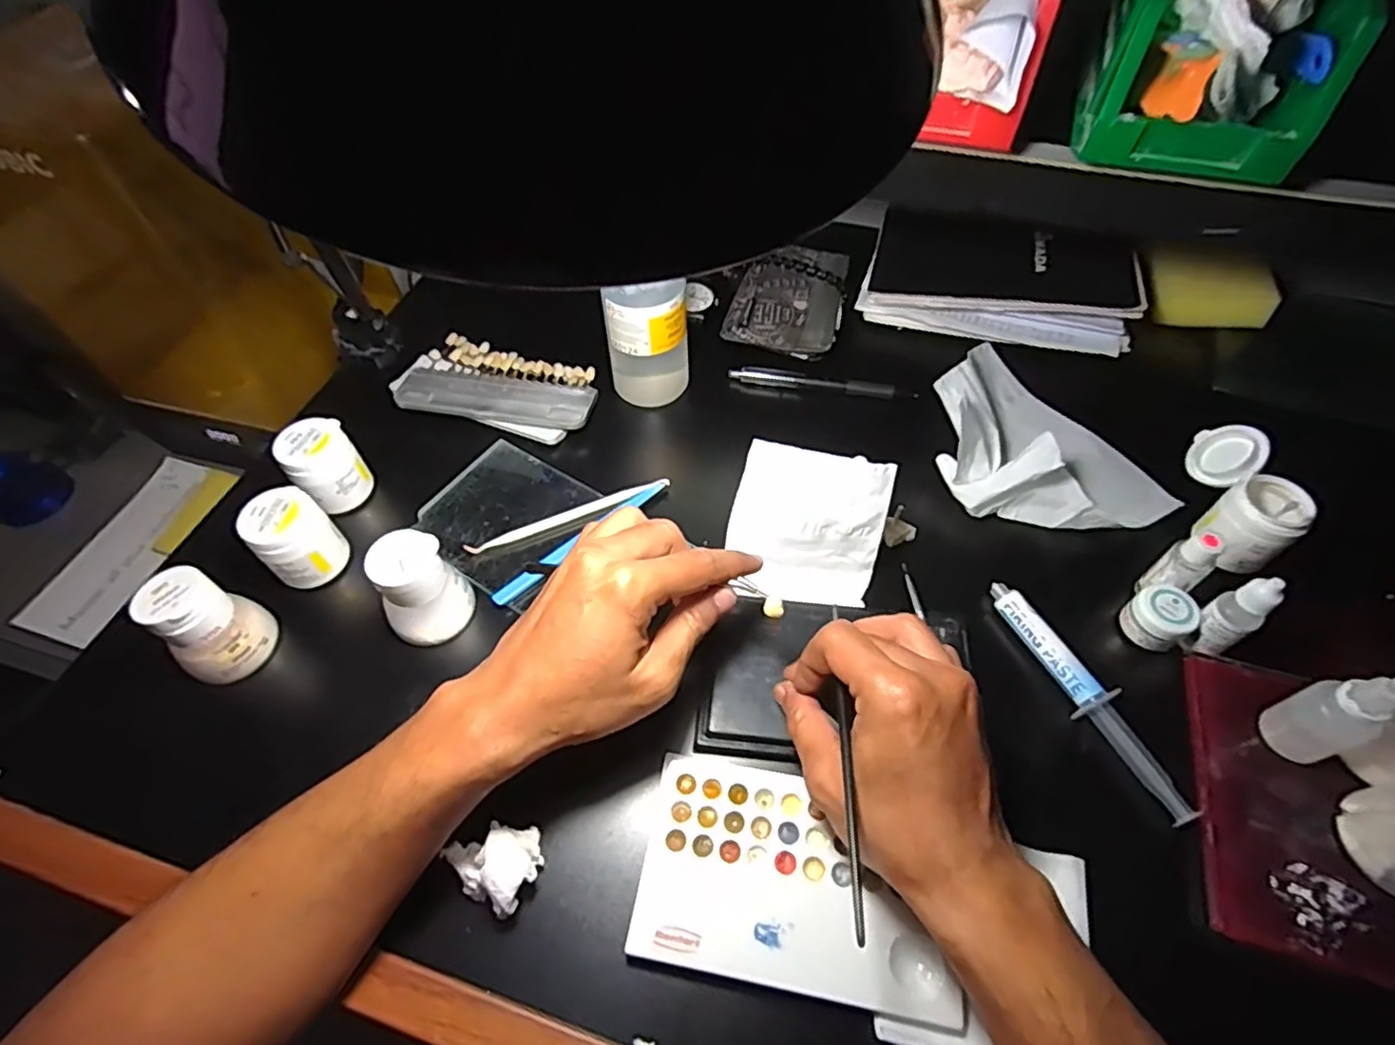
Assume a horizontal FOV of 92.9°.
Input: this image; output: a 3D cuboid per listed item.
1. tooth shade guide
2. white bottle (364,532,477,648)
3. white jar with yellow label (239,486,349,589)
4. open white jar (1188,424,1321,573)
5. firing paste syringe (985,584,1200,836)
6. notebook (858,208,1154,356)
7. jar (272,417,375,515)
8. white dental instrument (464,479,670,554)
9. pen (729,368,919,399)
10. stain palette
[{"bbox_3d":[-0.156,-0.109,0.518,0.156,0.014,0.085,15,58,11],"label":"tooth shade guide"},{"bbox_3d":[-0.164,0.040,0.392,0.038,0.064,0.044,13,57,10],"label":"white bottle"},{"bbox_3d":[-0.252,0.010,0.418,0.041,0.054,0.042,0,56,1],"label":"white jar with yellow label"},{"bbox_3d":[0.350,-0.016,0.427,0.045,0.048,0.095,10,57,7],"label":"open white jar"},{"bbox_3d":[0.219,0.094,0.374,0.021,0.013,0.148,-24,59,-14],"label":"firing paste syringe"},{"bbox_3d":[0.261,-0.222,0.576,0.209,0.034,0.150,16,58,11],"label":"notebook"},{"bbox_3d":[-0.250,-0.038,0.449,0.042,0.050,0.040,0,56,1],"label":"jar"},{"bbox_3d":[-0.087,-0.005,0.455,0.141,0.006,0.011,-19,58,-12],"label":"white dental instrument"},{"bbox_3d":[0.099,-0.114,0.532,0.144,0.012,0.016,9,57,7],"label":"pen"},{"bbox_3d":[0.048,0.173,0.322,0.145,0.008,0.093,8,58,8],"label":"stain palette"}]

